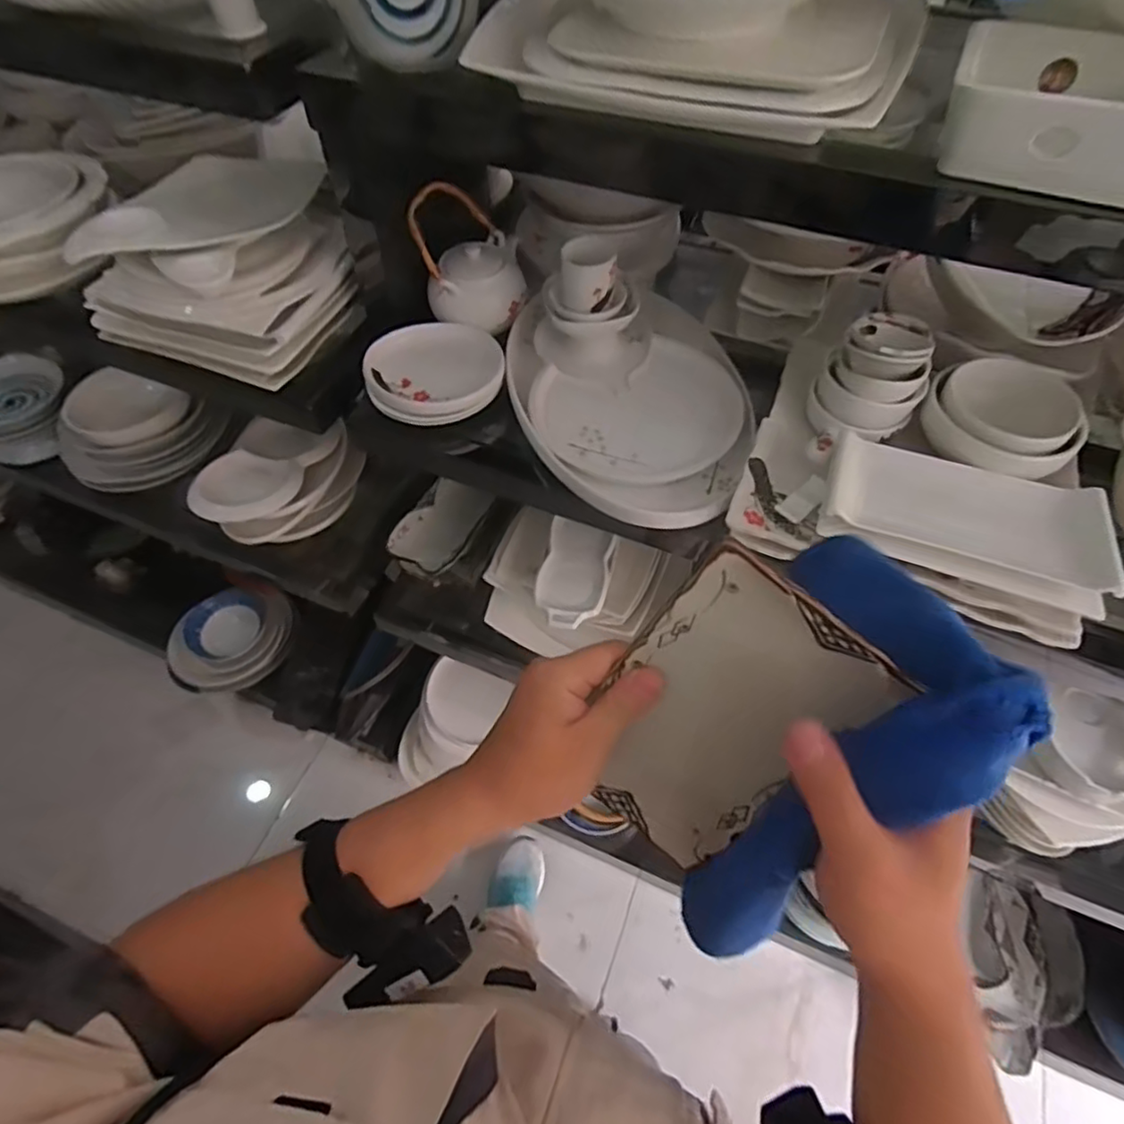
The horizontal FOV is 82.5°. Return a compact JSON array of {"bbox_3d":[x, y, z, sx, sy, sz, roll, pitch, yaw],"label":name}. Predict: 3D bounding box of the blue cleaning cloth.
[{"bbox_3d":[0.124,0.129,0.349,0.111,0.267,0.102,31,30,19],"label":"blue cleaning cloth"}]

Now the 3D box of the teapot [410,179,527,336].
[{"bbox_3d":[-0.120,-0.408,0.850,0.137,0.133,0.152,-11,57,-7],"label":"teapot"}]

